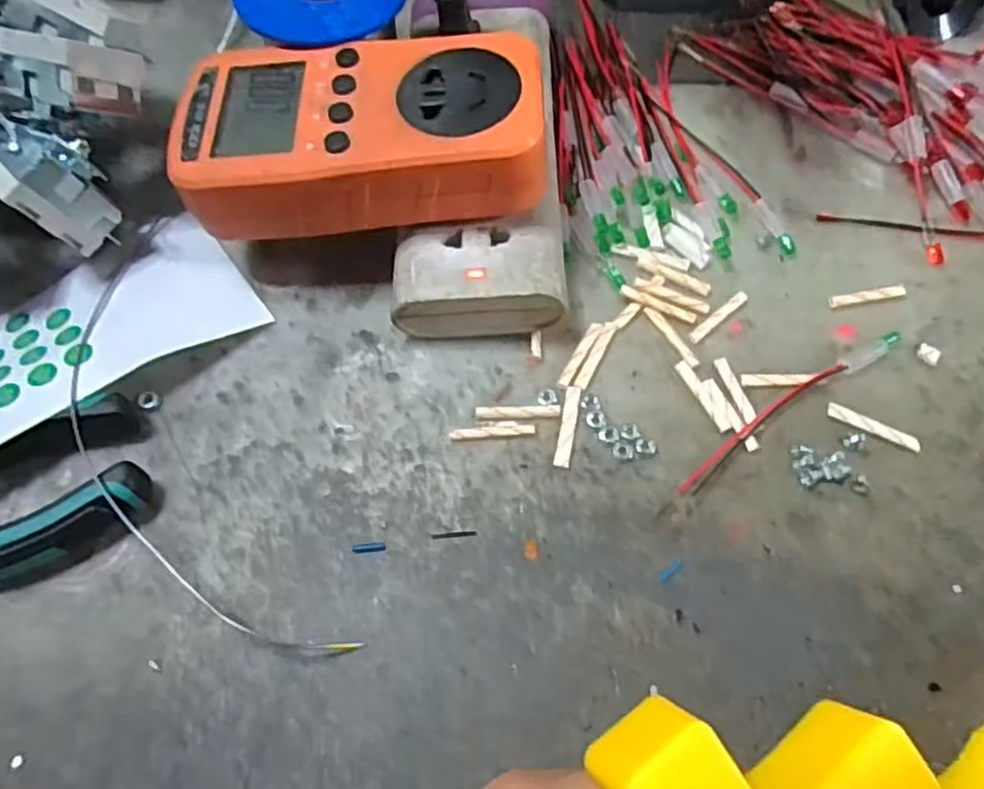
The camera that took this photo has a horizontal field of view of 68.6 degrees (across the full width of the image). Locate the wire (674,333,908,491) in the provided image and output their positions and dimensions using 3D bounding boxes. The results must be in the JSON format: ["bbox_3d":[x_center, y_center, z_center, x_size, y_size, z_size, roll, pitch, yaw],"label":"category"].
[{"bbox_3d":[0.107,0.004,0.259,0.105,0.005,0.009,-31,68,-14],"label":"wire"}]

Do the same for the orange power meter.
[{"bbox_3d":[-0.046,-0.093,0.255,0.125,0.032,0.069,-4,64,-1],"label":"orange power meter"}]

